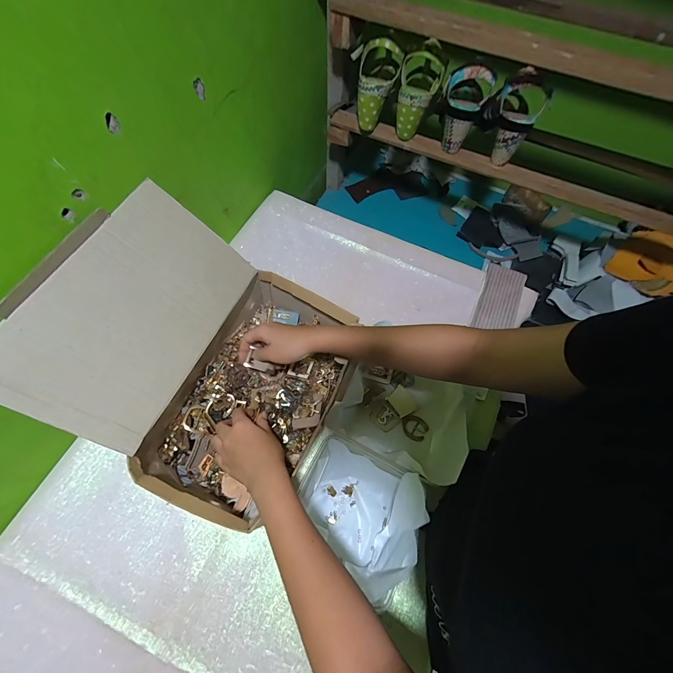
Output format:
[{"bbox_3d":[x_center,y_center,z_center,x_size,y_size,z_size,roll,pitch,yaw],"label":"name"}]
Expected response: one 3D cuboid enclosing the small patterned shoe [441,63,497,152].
[{"bbox_3d":[0.237,-0.438,0.616,0.083,0.130,0.083,22,65,7],"label":"small patterned shoe"}]

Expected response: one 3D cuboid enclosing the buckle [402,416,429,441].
[{"bbox_3d":[0.131,0.154,0.542,0.041,0.005,0.037,26,82,25],"label":"buckle"}]

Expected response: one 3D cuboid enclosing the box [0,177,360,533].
[{"bbox_3d":[-0.177,0.025,0.445,0.329,0.220,0.331,24,66,8],"label":"box"}]

